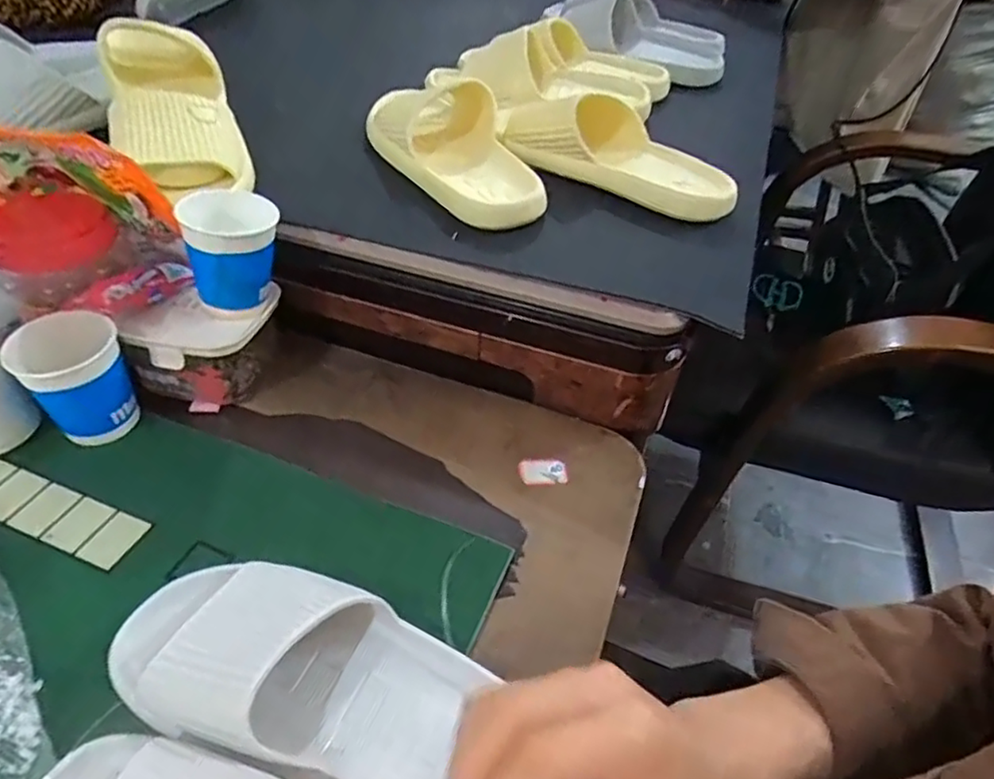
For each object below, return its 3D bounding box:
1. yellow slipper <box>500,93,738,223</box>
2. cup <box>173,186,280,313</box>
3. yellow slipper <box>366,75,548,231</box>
[{"bbox_3d":[0.118,-0.226,0.584,0.223,0.060,0.094,29,50,24],"label":"yellow slipper"},{"bbox_3d":[-0.208,-0.109,0.505,0.068,0.072,0.074,1,44,-1],"label":"cup"},{"bbox_3d":[-0.042,-0.230,0.592,0.108,0.052,0.237,-18,48,-20],"label":"yellow slipper"}]

